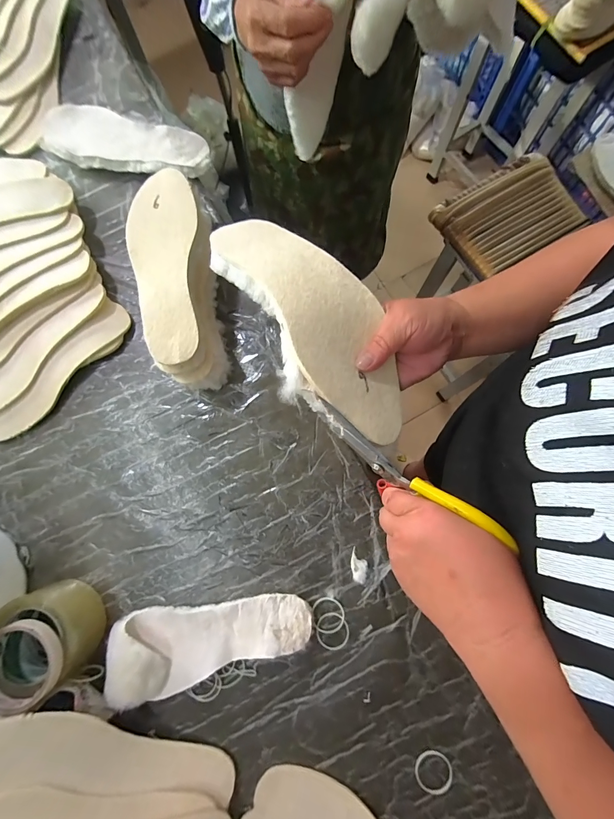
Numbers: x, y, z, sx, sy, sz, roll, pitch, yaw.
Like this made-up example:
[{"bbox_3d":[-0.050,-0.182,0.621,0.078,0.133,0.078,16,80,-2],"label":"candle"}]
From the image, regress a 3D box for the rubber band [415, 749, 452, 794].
[{"bbox_3d":[0.147,0.421,0.400,0.042,0.005,0.041,9,79,3],"label":"rubber band"}]

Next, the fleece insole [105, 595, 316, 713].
[{"bbox_3d":[-0.111,0.285,0.415,0.237,0.051,0.094,-8,79,-1],"label":"fleece insole"}]

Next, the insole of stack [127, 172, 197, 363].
[{"bbox_3d":[-0.185,-0.189,0.439,0.089,0.014,0.262,-4,79,0],"label":"insole of stack"}]

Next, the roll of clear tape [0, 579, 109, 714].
[{"bbox_3d":[-0.310,0.273,0.410,0.093,0.076,0.103,16,79,4],"label":"roll of clear tape"}]

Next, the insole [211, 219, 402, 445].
[{"bbox_3d":[0.002,-0.083,0.296,0.102,0.050,0.243,-32,80,-5],"label":"insole"}]

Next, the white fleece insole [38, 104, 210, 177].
[{"bbox_3d":[-0.295,-0.417,0.541,0.271,0.023,0.095,16,79,4],"label":"white fleece insole"}]

